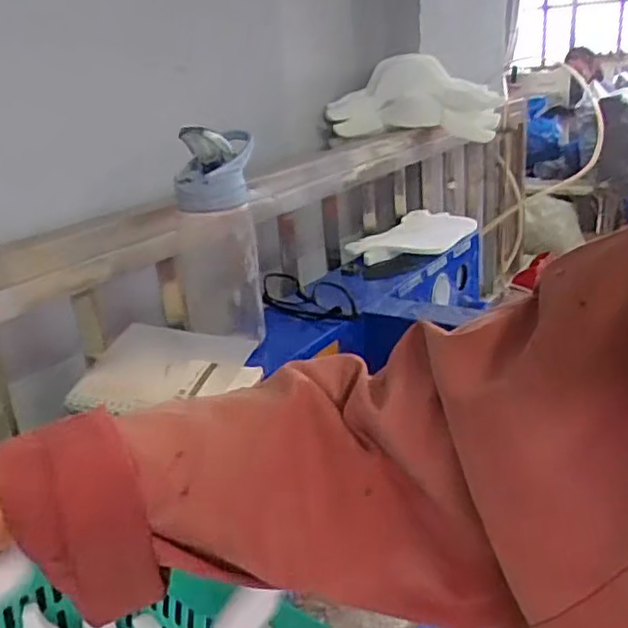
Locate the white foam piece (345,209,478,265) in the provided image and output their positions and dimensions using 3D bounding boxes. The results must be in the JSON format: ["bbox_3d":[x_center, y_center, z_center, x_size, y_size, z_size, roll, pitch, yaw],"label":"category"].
[{"bbox_3d":[0.160,-0.117,0.960,0.114,0.020,0.239,10,26,31],"label":"white foam piece"}]

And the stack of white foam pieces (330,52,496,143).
[{"bbox_3d":[0.166,-0.356,1.101,0.279,0.123,0.099,1,22,11],"label":"stack of white foam pieces"}]

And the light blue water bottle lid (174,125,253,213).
[{"bbox_3d":[-0.092,-0.138,0.614,0.067,0.067,0.083,-3,22,1],"label":"light blue water bottle lid"}]

